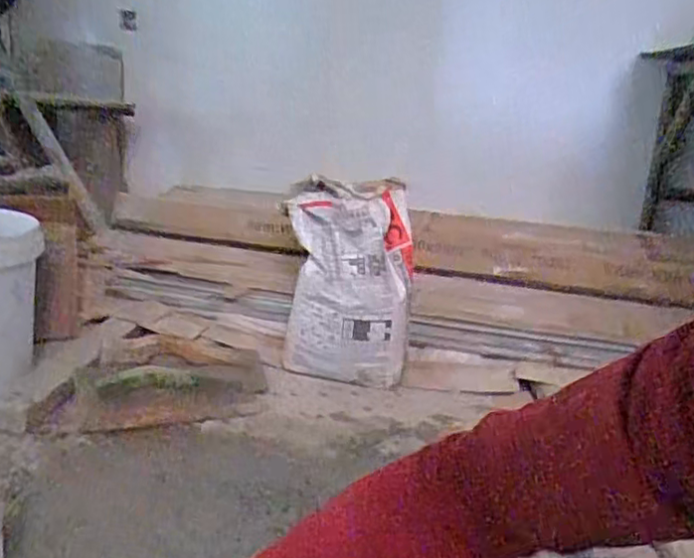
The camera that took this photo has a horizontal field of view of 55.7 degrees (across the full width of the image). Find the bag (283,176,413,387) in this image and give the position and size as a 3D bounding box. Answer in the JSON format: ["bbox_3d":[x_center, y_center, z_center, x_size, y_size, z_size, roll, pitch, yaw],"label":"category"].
[{"bbox_3d":[0.002,0.005,1.400,0.271,0.387,0.210,6,16,2],"label":"bag"}]

